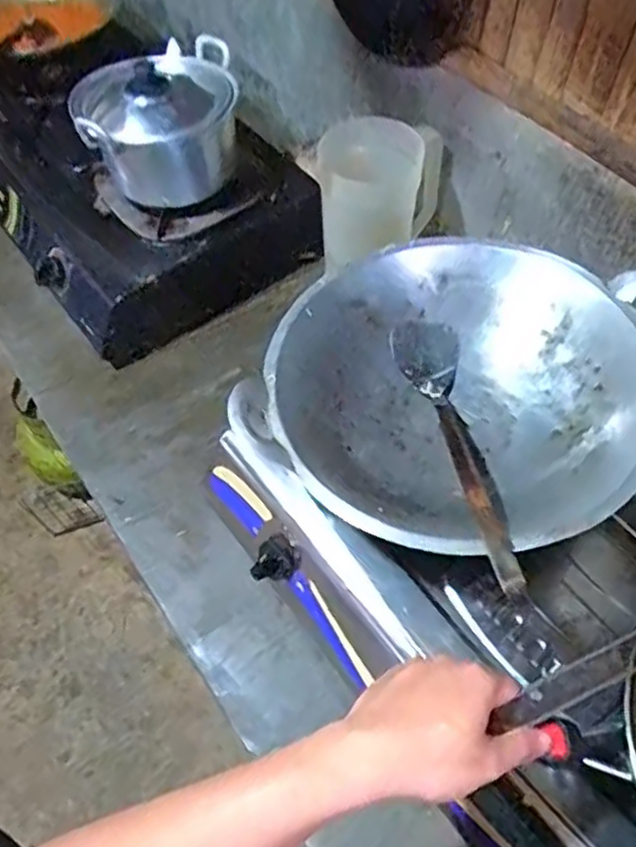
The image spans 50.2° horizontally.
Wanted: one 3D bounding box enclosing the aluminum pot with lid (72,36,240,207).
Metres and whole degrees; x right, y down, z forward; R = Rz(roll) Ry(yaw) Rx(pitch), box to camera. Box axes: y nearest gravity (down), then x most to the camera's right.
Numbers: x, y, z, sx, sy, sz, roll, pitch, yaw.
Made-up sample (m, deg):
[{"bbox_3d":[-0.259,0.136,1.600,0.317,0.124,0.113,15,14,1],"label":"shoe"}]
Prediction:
[{"bbox_3d":[-0.198,-0.386,0.868,0.188,0.148,0.179,-11,57,-7],"label":"aluminum pot with lid"}]

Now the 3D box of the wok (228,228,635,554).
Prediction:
[{"bbox_3d":[0.131,-0.027,0.656,0.344,0.117,0.330,19,59,13],"label":"wok"}]

